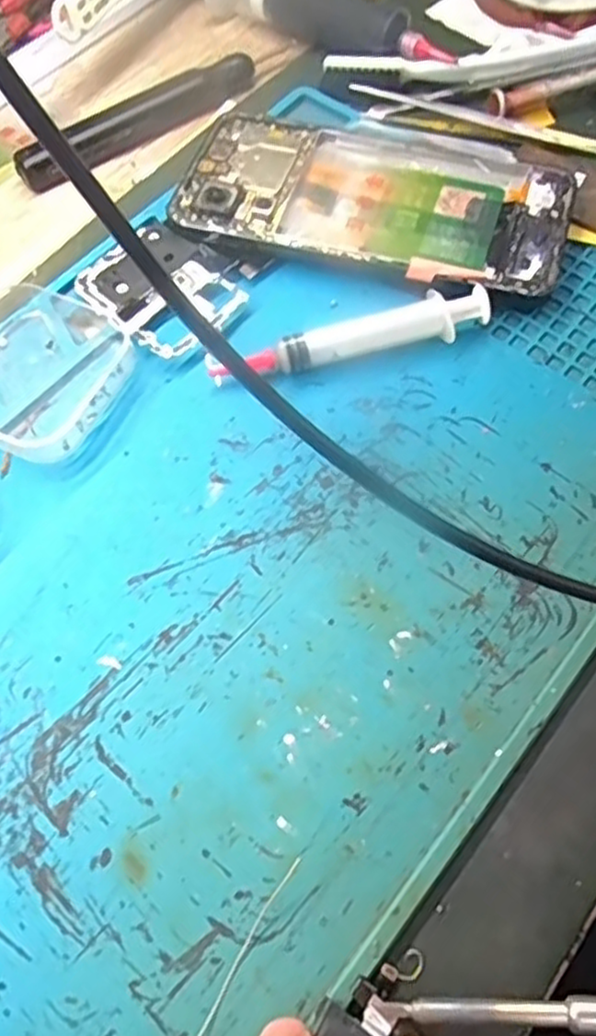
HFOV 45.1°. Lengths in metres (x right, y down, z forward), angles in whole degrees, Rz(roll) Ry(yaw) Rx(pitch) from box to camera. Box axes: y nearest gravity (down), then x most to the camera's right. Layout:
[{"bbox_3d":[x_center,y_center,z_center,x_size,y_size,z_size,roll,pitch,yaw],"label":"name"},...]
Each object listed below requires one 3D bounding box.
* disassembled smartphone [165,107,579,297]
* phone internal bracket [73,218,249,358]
[{"bbox_3d":[0.030,-0.132,0.301,0.157,0.013,0.076,17,66,10],"label":"disassembled smartphone"},{"bbox_3d":[-0.057,-0.093,0.292,0.048,0.007,0.066,-42,70,-17],"label":"phone internal bracket"}]

